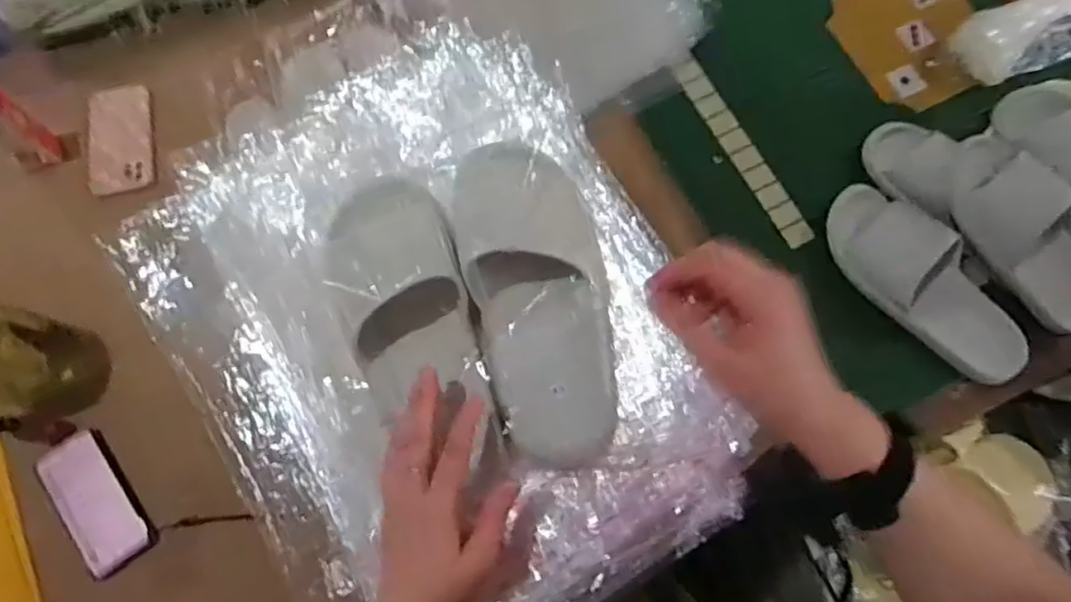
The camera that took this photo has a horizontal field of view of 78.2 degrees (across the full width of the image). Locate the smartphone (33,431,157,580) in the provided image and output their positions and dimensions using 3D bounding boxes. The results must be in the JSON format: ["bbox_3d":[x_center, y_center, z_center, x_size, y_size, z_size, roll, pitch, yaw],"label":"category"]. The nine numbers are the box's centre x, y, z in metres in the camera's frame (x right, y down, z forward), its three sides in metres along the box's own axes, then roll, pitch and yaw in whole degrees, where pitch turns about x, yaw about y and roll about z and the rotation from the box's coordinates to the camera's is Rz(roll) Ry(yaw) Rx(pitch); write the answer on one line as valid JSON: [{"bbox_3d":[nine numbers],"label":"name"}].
[{"bbox_3d":[-0.513,0.233,0.768,0.076,0.012,0.163,-33,78,-18],"label":"smartphone"}]

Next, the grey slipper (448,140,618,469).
[{"bbox_3d":[0.005,-0.010,0.530,0.116,0.066,0.273,-16,74,-3],"label":"grey slipper"}]

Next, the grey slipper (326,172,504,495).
[{"bbox_3d":[-0.103,0.006,0.524,0.101,0.068,0.265,-22,71,-5],"label":"grey slipper"}]

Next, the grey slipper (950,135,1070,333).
[{"bbox_3d":[0.614,-0.082,0.831,0.117,0.053,0.271,-33,95,9],"label":"grey slipper"}]

